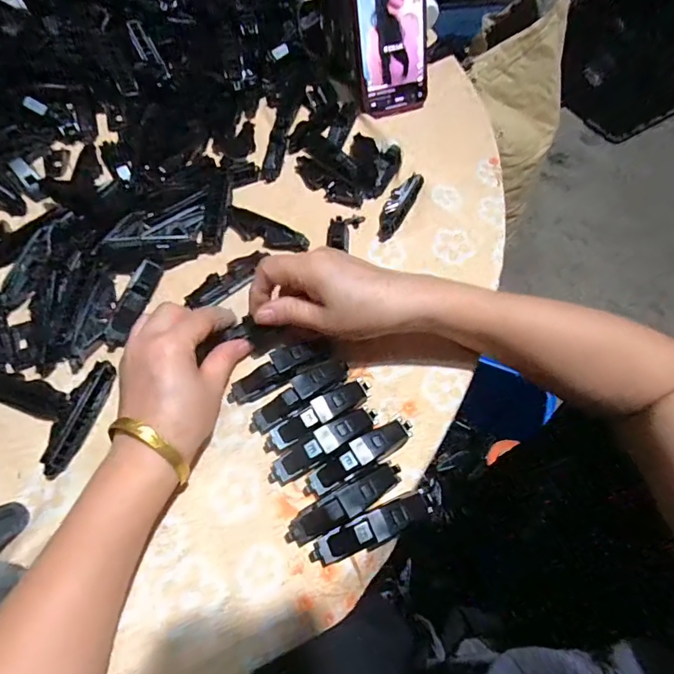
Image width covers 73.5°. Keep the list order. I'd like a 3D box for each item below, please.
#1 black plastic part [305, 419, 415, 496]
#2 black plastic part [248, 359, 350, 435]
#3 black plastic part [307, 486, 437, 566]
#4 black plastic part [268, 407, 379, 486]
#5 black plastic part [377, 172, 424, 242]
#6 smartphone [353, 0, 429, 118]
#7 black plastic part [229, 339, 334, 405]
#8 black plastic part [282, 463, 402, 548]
[{"bbox_3d":[0.016,0.081,0.304,0.083,0.020,0.018,-31,68,-15],"label":"black plastic part"},{"bbox_3d":[-0.025,0.041,0.321,0.081,0.022,0.021,-31,68,-15],"label":"black plastic part"},{"bbox_3d":[0.024,0.120,0.284,0.084,0.020,0.021,-23,66,-11],"label":"black plastic part"},{"bbox_3d":[-0.008,0.073,0.308,0.083,0.019,0.018,-29,67,-14],"label":"black plastic part"},{"bbox_3d":[0.055,-0.121,0.414,0.023,0.019,0.072,22,66,10],"label":"black plastic part"},{"bbox_3d":[0.054,-0.304,0.438,0.073,0.158,0.009,-18,39,-7],"label":"smartphone"},{"bbox_3d":[-0.042,0.023,0.329,0.083,0.016,0.018,-29,65,-2],"label":"black plastic part"},{"bbox_3d":[0.006,0.106,0.290,0.082,0.021,0.021,-24,66,-12],"label":"black plastic part"}]

